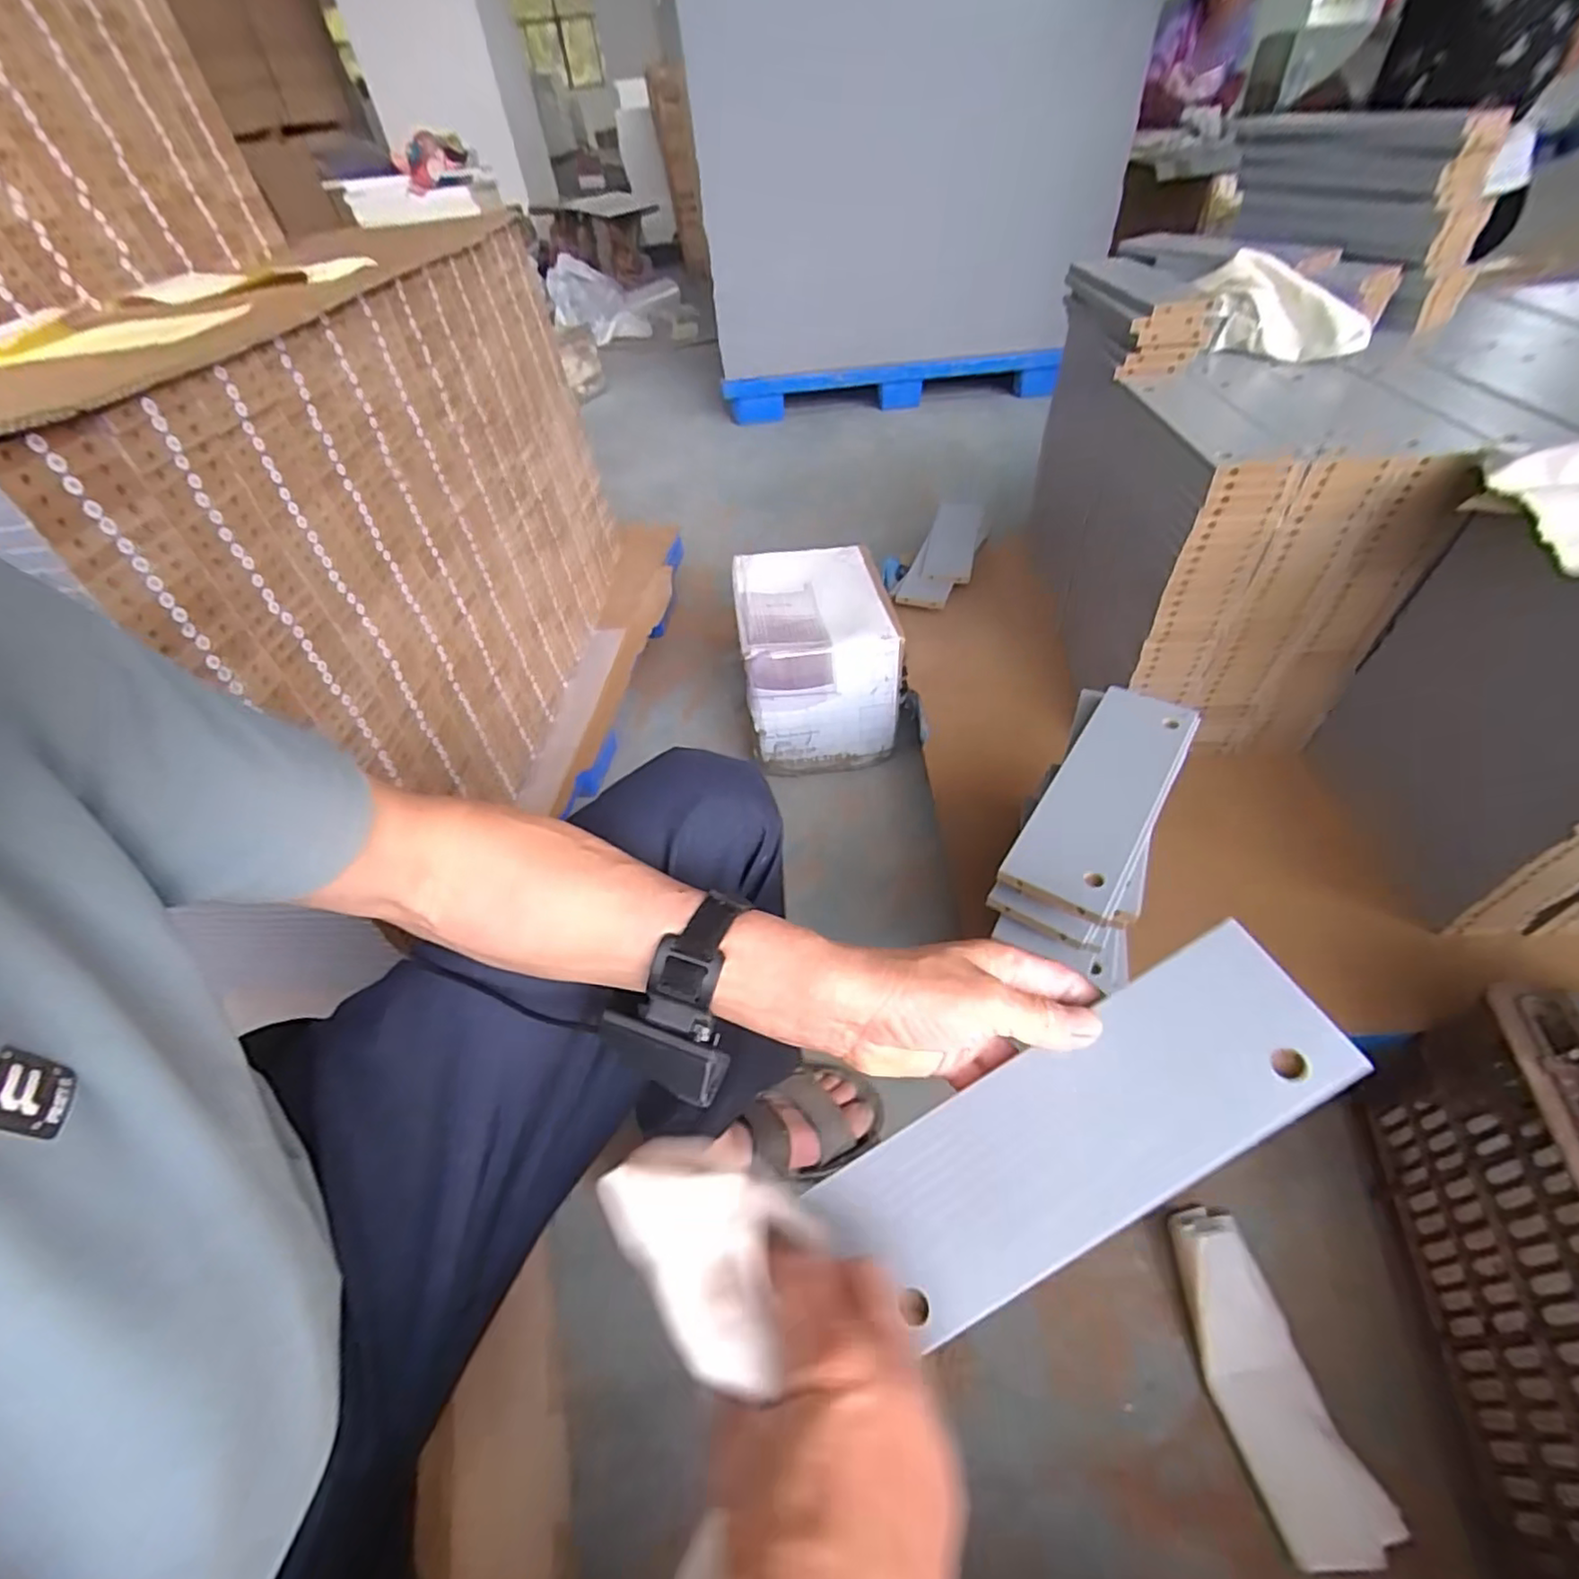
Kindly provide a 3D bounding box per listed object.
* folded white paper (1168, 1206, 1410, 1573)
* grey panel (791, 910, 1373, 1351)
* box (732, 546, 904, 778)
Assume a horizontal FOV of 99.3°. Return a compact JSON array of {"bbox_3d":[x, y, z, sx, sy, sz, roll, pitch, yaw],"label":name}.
[{"bbox_3d":[0.398,0.483,0.562,0.093,0.036,0.221,-10,47,-3],"label":"folded white paper"},{"bbox_3d":[0.139,0.165,0.324,0.249,0.009,0.083,-32,62,0],"label":"grey panel"},{"bbox_3d":[0.042,-0.216,1.111,0.230,0.239,0.298,-8,47,-1],"label":"box"}]

